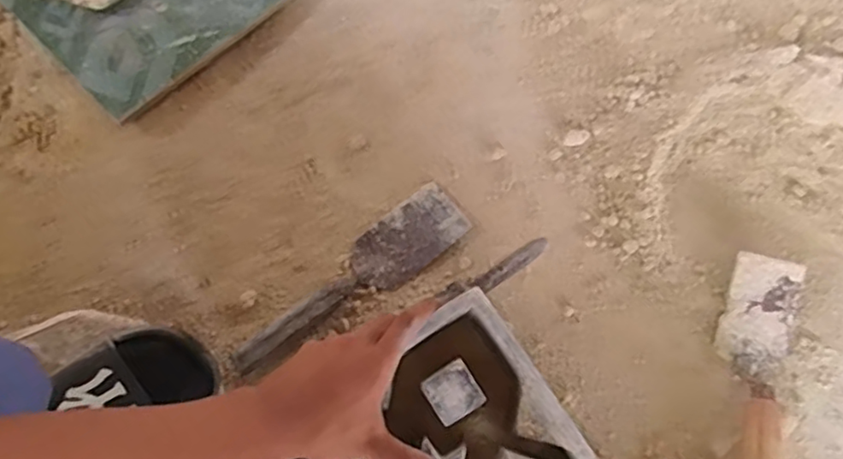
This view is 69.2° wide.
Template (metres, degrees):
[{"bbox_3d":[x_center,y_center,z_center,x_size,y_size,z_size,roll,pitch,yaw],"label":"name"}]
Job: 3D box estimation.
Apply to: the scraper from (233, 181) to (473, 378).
[{"bbox_3d":[-0.069,0.051,0.617,0.264,0.030,0.068,-38,79,-11],"label":"scraper"}]

